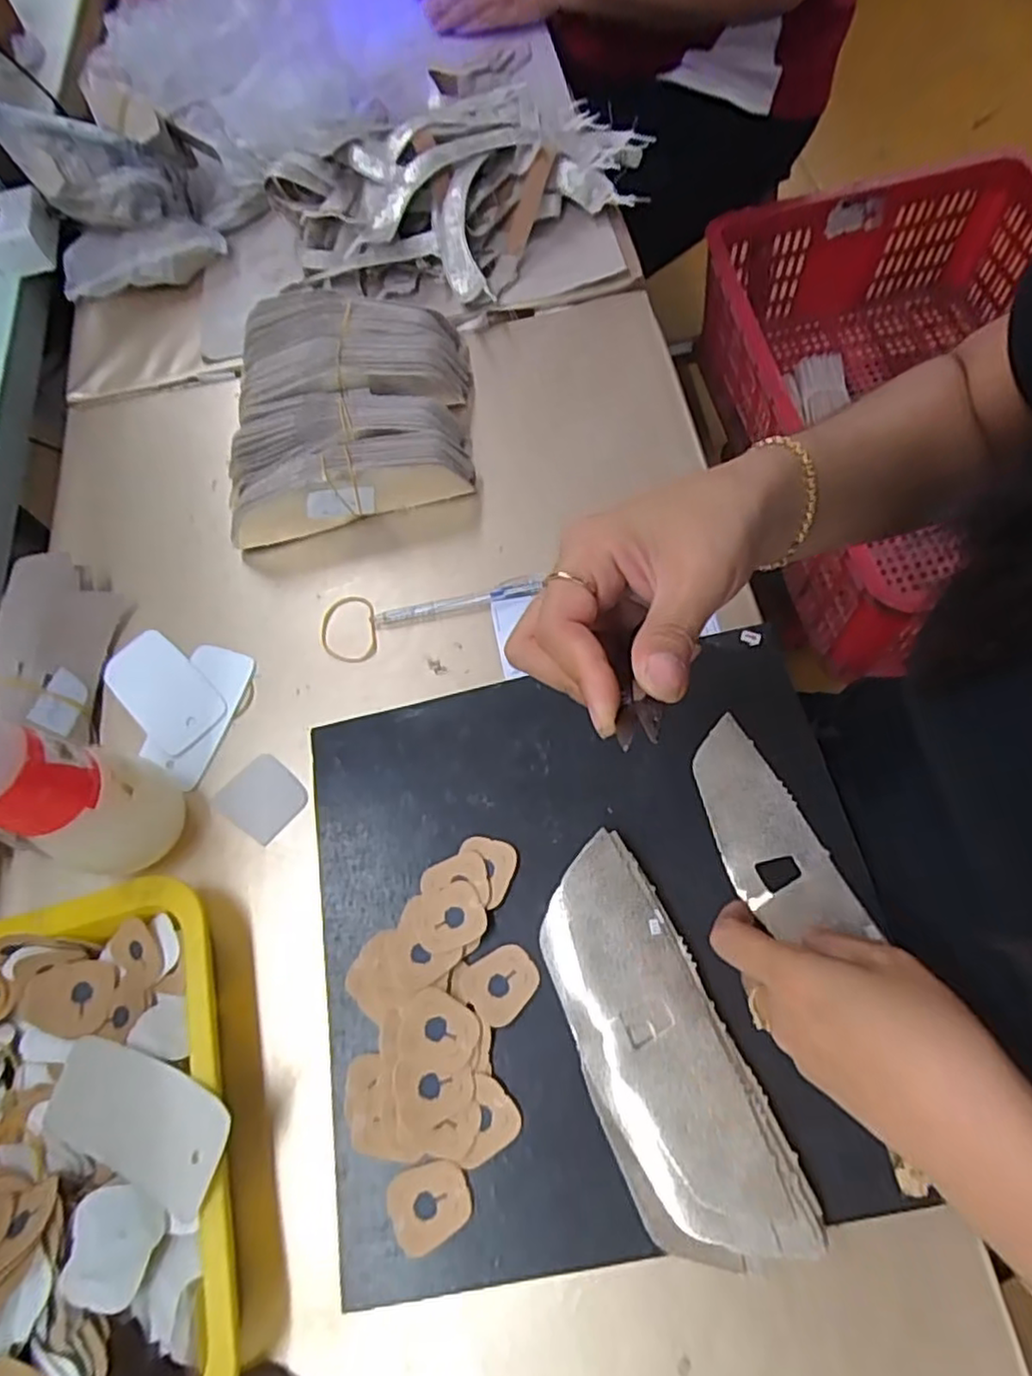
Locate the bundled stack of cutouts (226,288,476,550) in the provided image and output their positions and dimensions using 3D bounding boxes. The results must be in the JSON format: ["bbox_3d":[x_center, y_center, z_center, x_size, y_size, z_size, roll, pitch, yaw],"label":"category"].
[{"bbox_3d":[-0.132,-0.219,0.549,0.184,0.063,0.205,-6,66,4],"label":"bundled stack of cutouts"}]

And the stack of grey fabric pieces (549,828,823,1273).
[{"bbox_3d":[0.067,0.175,0.342,0.073,0.026,0.189,-24,66,-4],"label":"stack of grey fabric pieces"}]

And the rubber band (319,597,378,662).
[{"bbox_3d":[-0.122,-0.043,0.494,0.041,0.005,0.054,-11,66,1],"label":"rubber band"}]

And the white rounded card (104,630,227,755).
[{"bbox_3d":[-0.254,0.000,0.490,0.102,0.004,0.054,38,75,20],"label":"white rounded card"}]

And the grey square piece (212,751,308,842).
[{"bbox_3d":[-0.168,0.073,0.452,0.053,0.004,0.049,40,76,20],"label":"grey square piece"}]

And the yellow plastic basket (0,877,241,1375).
[{"bbox_3d":[-0.243,0.244,0.352,0.194,0.043,0.250,-19,66,-2],"label":"yellow plastic basket"}]

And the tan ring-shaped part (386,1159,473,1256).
[{"bbox_3d":[-0.042,0.250,0.332,0.039,0.004,0.033,-25,66,-5],"label":"tan ring-shaped part"}]

